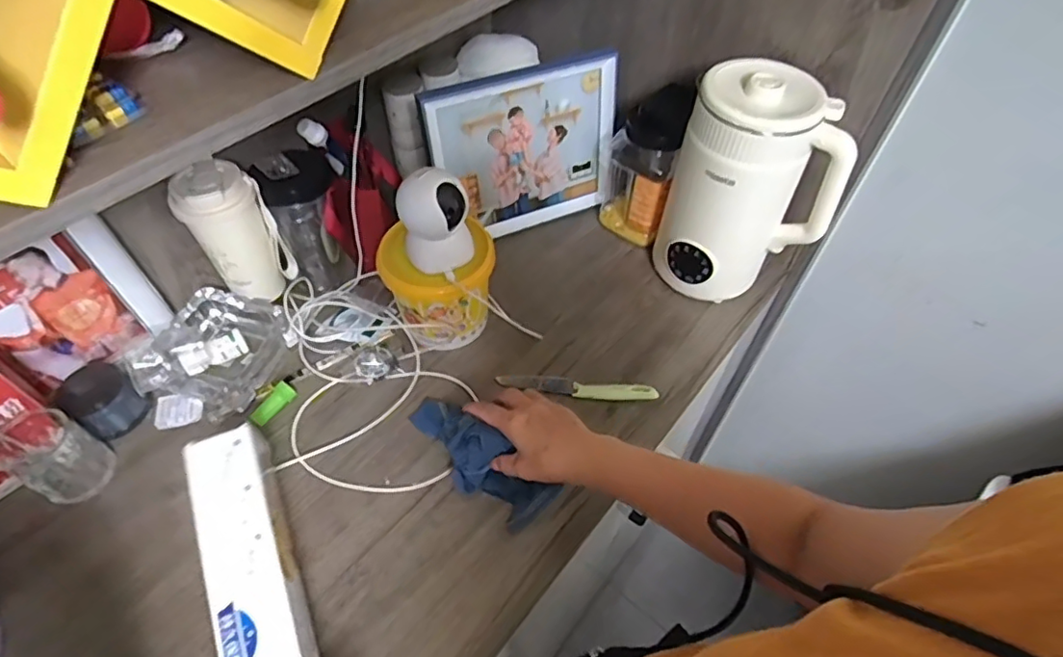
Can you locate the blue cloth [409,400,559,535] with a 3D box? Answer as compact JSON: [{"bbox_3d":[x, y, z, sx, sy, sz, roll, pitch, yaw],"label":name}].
[{"bbox_3d":[-0.065,0.126,0.616,0.195,0.080,0.061,36,60,29],"label":"blue cloth"}]

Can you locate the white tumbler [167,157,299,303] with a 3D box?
[{"bbox_3d":[-0.360,-0.114,0.703,0.090,0.160,0.074,-33,59,-23],"label":"white tumbler"}]

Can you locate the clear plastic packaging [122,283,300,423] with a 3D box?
[{"bbox_3d":[-0.391,0.033,0.702,0.149,0.049,0.176,18,54,12],"label":"clear plastic packaging"}]

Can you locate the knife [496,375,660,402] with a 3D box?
[{"bbox_3d":[0.055,0.069,0.705,0.190,0.015,0.024,7,52,5],"label":"knife"}]

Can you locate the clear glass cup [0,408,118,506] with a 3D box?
[{"bbox_3d":[-0.496,0.133,0.602,0.065,0.079,0.068,0,52,-1],"label":"clear glass cup"}]

